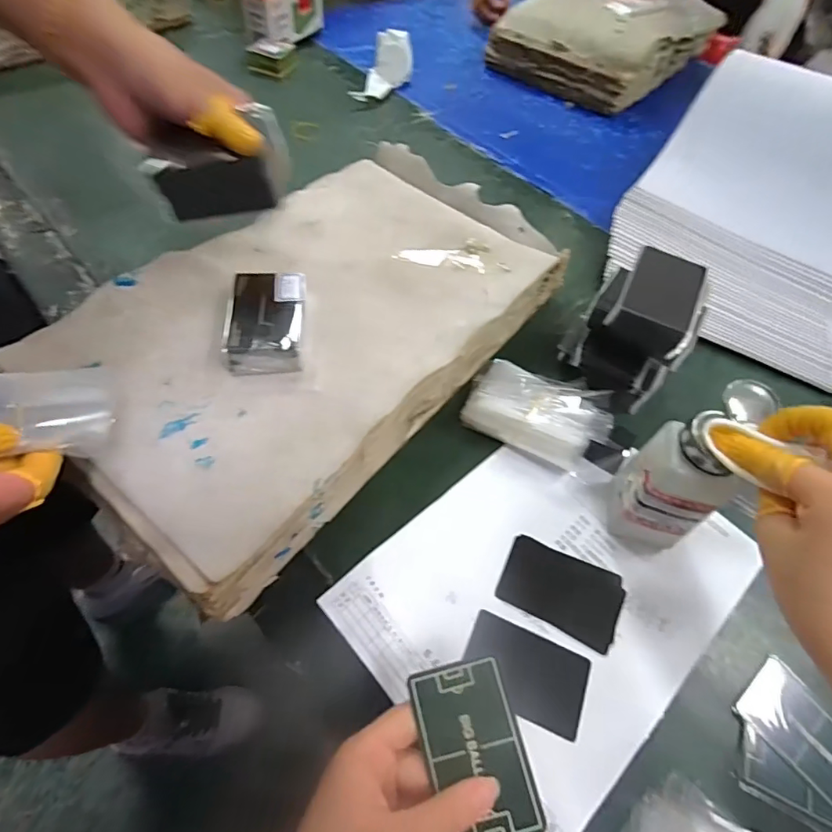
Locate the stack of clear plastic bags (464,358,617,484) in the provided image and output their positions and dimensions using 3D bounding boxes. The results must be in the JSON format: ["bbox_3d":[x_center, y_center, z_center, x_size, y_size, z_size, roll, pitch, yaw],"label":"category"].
[{"bbox_3d":[0.115,-0.002,0.448,0.137,0.037,0.078,22,58,9],"label":"stack of clear plastic bags"}]

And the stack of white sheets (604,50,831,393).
[{"bbox_3d":[0.397,-0.232,0.566,0.291,0.147,0.315,26,58,11],"label":"stack of white sheets"}]

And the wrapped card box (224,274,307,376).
[{"bbox_3d":[-0.121,-0.075,0.408,0.059,0.022,0.093,-1,57,-6],"label":"wrapped card box"}]

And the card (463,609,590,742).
[{"bbox_3d":[0.076,0.179,0.354,0.084,0.004,0.053,22,61,9],"label":"card"}]

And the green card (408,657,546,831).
[{"bbox_3d":[0.031,0.178,0.270,0.051,0.004,0.082,-17,66,0],"label":"green card"}]

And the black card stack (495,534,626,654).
[{"bbox_3d":[0.111,0.132,0.386,0.089,0.005,0.059,24,58,10],"label":"black card stack"}]

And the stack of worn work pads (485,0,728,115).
[{"bbox_3d":[0.346,-0.658,0.881,0.244,0.081,0.437,36,61,17],"label":"stack of worn work pads"}]

